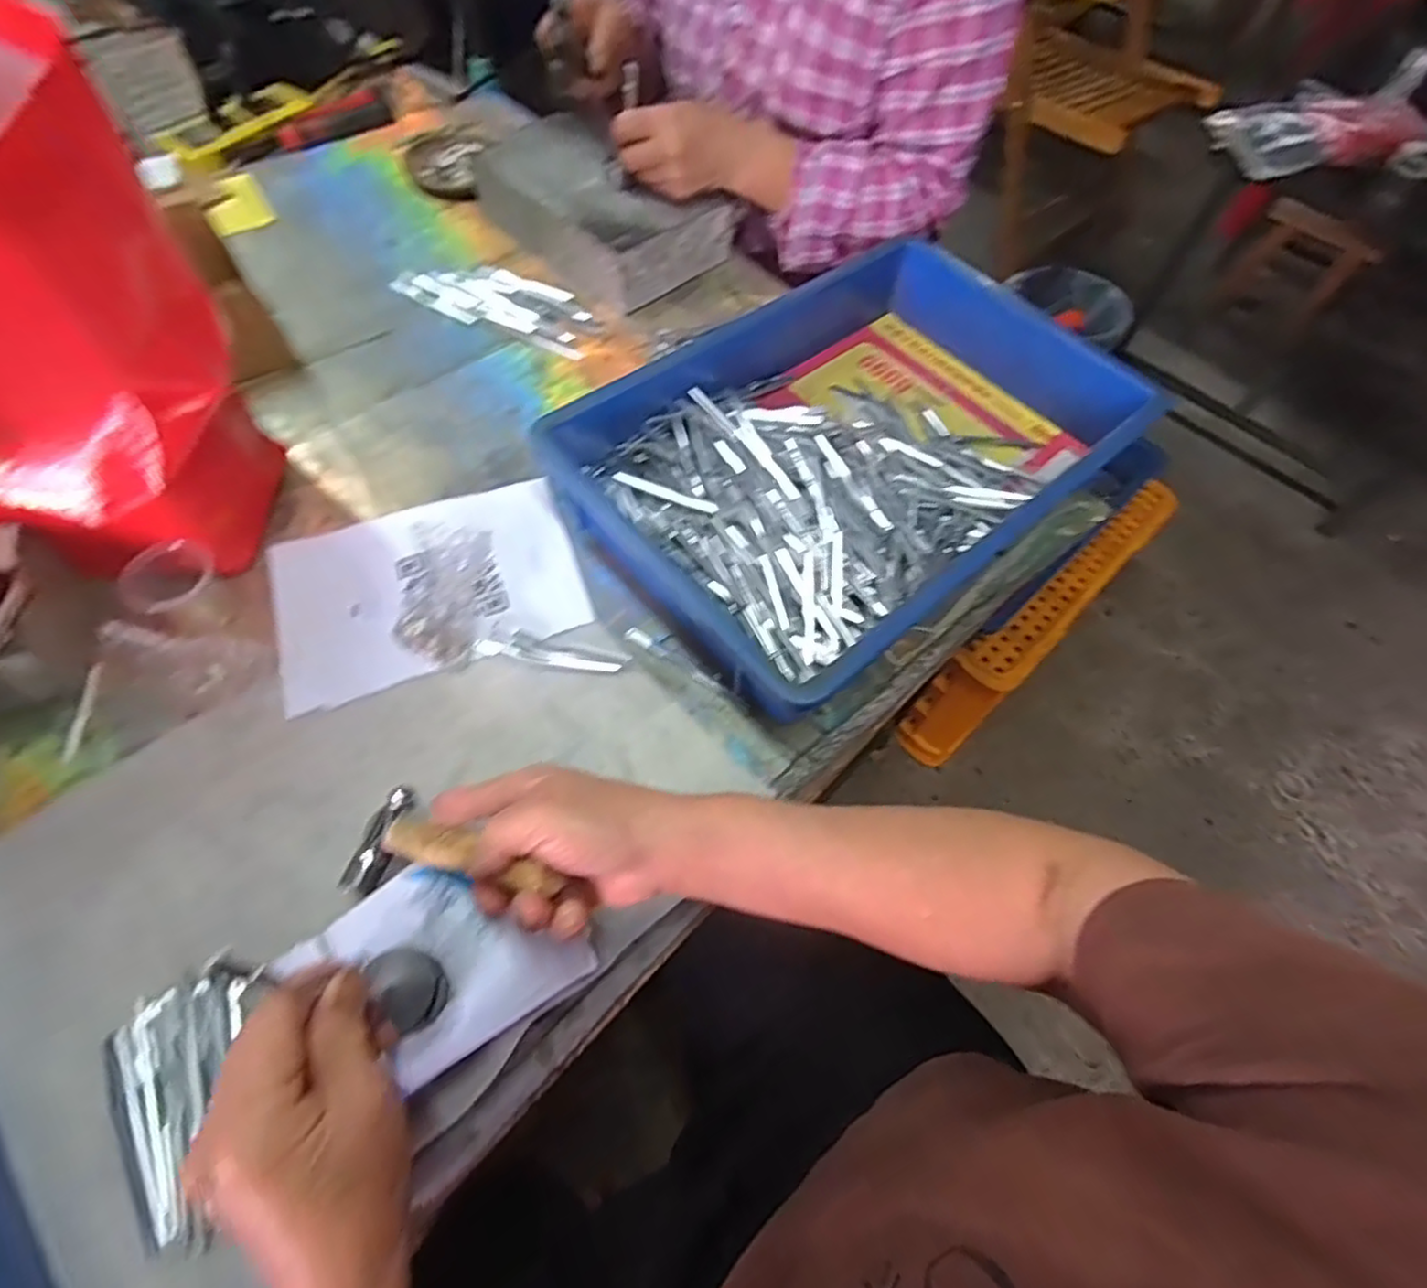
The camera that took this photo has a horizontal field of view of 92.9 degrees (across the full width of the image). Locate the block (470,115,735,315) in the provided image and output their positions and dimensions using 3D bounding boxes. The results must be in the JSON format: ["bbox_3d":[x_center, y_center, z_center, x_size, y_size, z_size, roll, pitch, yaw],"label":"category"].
[{"bbox_3d":[-0.118,-0.449,0.700,0.235,0.066,0.147,36,64,16],"label":"block"}]

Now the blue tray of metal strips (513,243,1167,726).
[{"bbox_3d":[0.109,-0.160,0.545,0.426,0.072,0.293,-38,69,-22],"label":"blue tray of metal strips"}]

